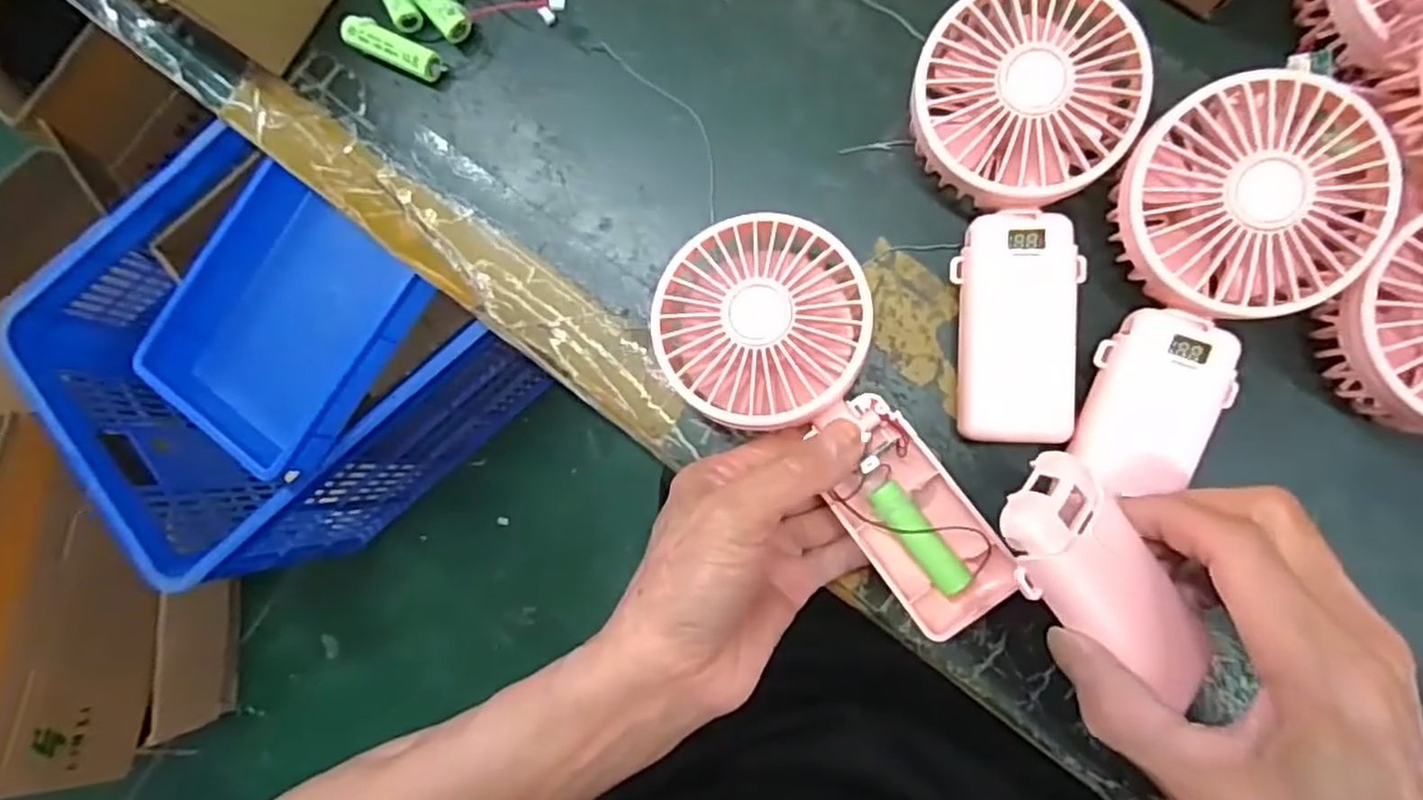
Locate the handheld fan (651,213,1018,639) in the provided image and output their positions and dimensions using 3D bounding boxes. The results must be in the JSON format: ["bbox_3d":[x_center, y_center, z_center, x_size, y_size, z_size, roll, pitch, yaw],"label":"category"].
[{"bbox_3d":[0.051,0.008,0.298,0.083,0.034,0.186,-37,87,5],"label":"handheld fan"}]

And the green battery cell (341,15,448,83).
[{"bbox_3d":[-0.159,-0.176,0.361,0.050,0.017,0.017,26,89,8],"label":"green battery cell"}]

